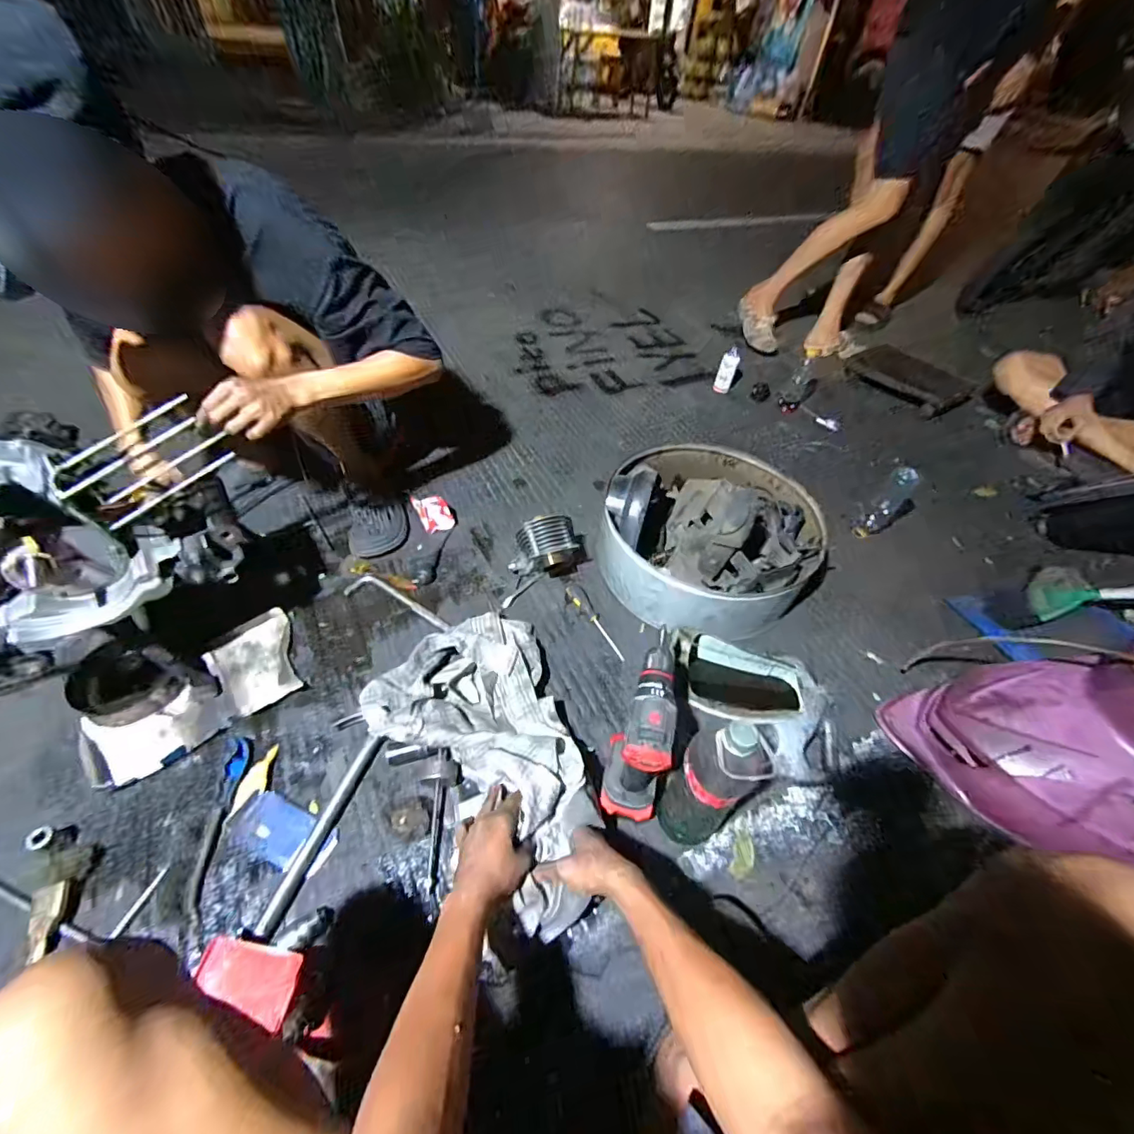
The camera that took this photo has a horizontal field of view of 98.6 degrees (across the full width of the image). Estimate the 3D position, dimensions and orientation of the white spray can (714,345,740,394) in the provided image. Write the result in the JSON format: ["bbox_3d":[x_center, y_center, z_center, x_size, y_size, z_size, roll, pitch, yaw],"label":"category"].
[{"bbox_3d":[0.506,-0.619,1.545,0.053,0.135,0.045,19,51,11],"label":"white spray can"}]

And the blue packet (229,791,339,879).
[{"bbox_3d":[-0.401,0.375,0.689,0.146,0.008,0.069,21,51,12],"label":"blue packet"}]

